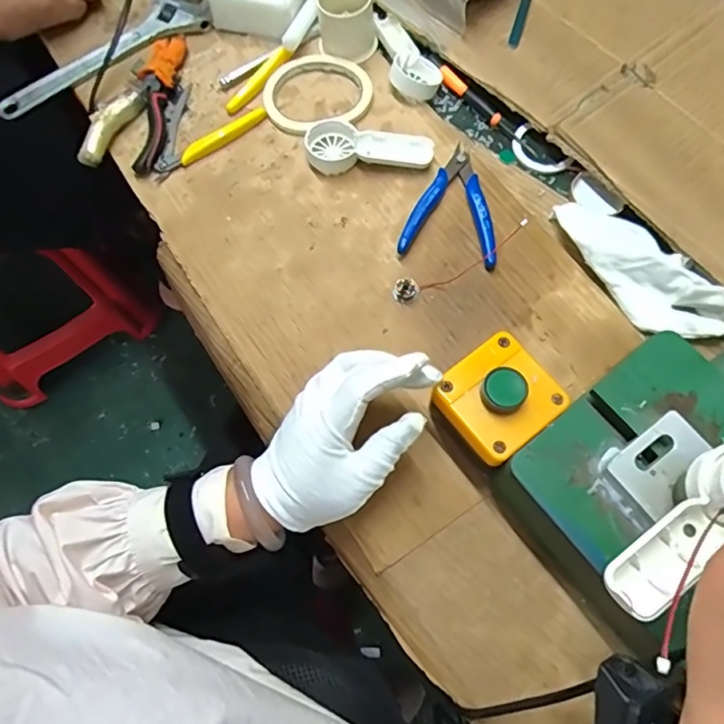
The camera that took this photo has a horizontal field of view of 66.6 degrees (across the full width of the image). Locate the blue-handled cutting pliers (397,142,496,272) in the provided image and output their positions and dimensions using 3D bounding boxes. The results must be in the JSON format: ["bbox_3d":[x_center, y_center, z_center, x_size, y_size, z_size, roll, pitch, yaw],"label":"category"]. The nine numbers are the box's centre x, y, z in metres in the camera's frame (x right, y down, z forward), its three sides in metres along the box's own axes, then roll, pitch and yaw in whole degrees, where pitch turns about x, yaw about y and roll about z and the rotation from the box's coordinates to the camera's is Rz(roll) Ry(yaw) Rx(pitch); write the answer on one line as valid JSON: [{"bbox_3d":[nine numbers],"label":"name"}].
[{"bbox_3d":[0.079,-0.138,0.472,0.079,0.014,0.113,10,69,3],"label":"blue-handled cutting pliers"}]

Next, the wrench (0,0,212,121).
[{"bbox_3d":[-0.249,-0.303,0.536,0.229,0.014,0.054,-37,73,-14],"label":"wrench"}]

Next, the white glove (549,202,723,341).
[{"bbox_3d":[0.224,-0.076,0.440,0.065,0.023,0.163,-38,73,-14],"label":"white glove"}]

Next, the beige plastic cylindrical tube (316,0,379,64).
[{"bbox_3d":[-0.015,-0.325,0.523,0.054,0.051,0.049,-6,69,-3],"label":"beige plastic cylindrical tube"}]

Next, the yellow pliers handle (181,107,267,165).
[{"bbox_3d":[-0.128,-0.211,0.509,0.090,0.008,0.016,-39,74,-14],"label":"yellow pliers handle"}]

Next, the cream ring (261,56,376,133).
[{"bbox_3d":[-0.042,-0.255,0.519,0.101,0.008,0.091,-10,69,-4],"label":"cream ring"}]

